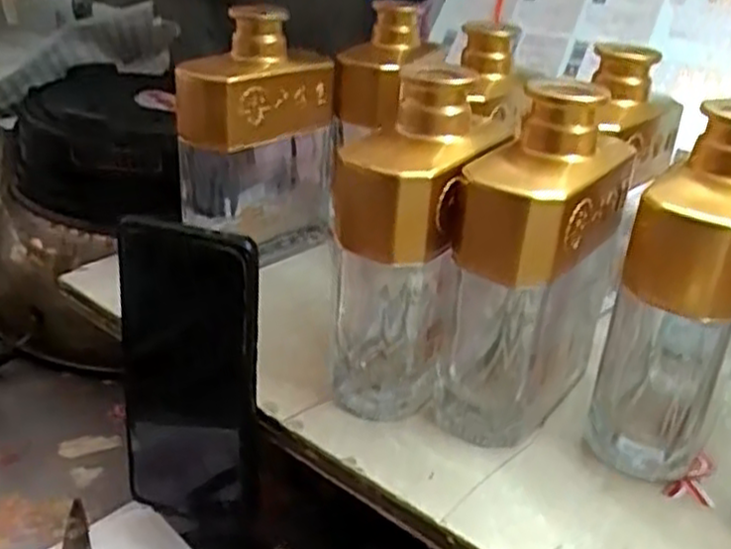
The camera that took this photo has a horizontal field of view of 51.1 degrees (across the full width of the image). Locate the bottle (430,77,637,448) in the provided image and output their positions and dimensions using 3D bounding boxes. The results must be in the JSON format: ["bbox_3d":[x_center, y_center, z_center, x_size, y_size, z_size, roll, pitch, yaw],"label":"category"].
[{"bbox_3d":[0.084,-0.005,0.381,0.056,0.166,0.106,23,32,32],"label":"bottle"}]

